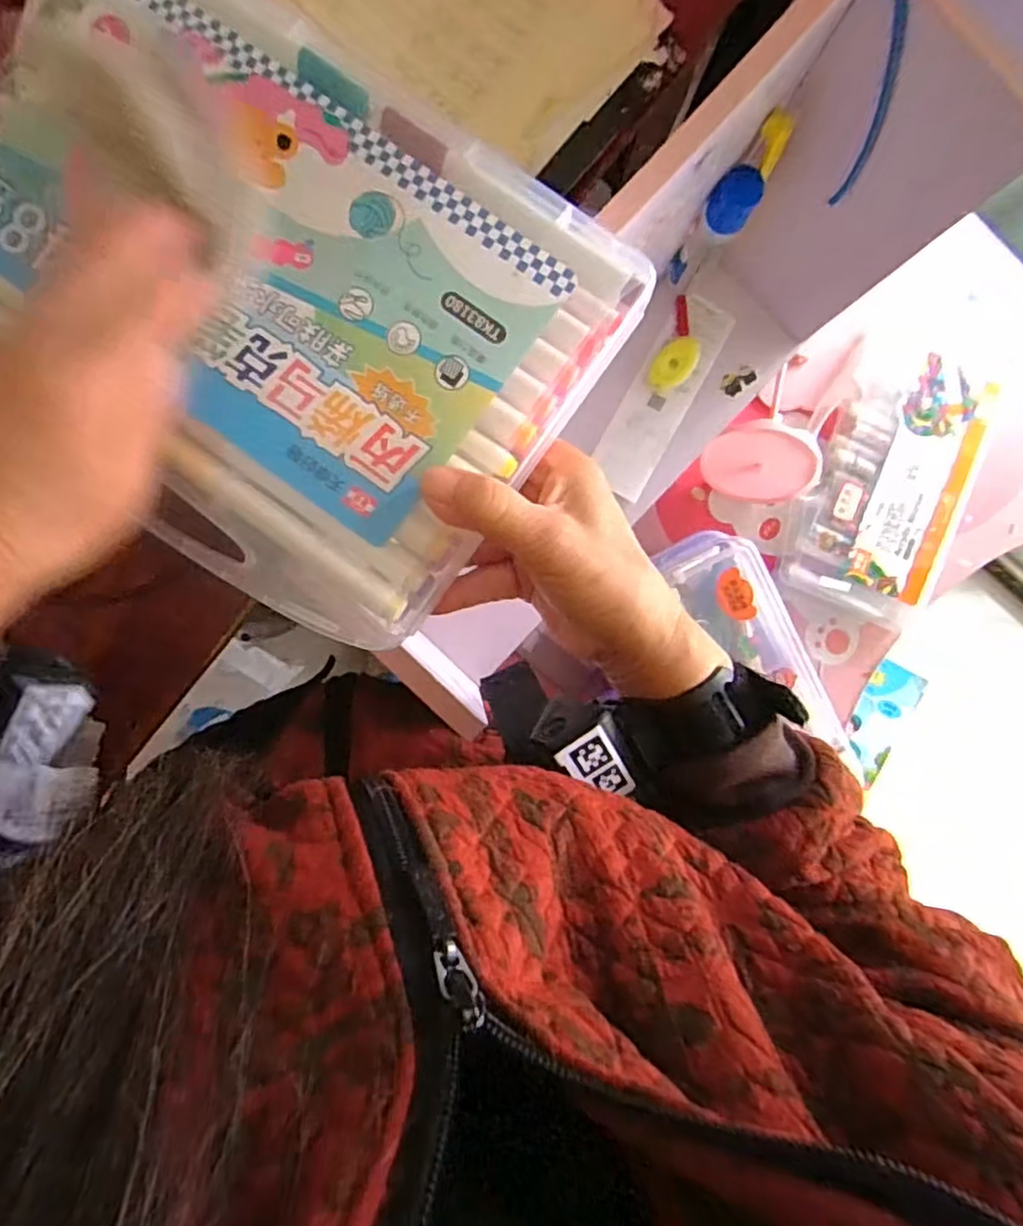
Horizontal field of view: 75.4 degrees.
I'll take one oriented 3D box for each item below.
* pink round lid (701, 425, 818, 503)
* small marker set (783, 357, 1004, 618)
[{"bbox_3d":[0.225,-0.133,0.596,0.098,0.014,0.067,15,126,-2],"label":"pink round lid"},{"bbox_3d":[0.369,-0.130,0.650,0.155,0.036,0.260,18,90,-6],"label":"small marker set"}]

